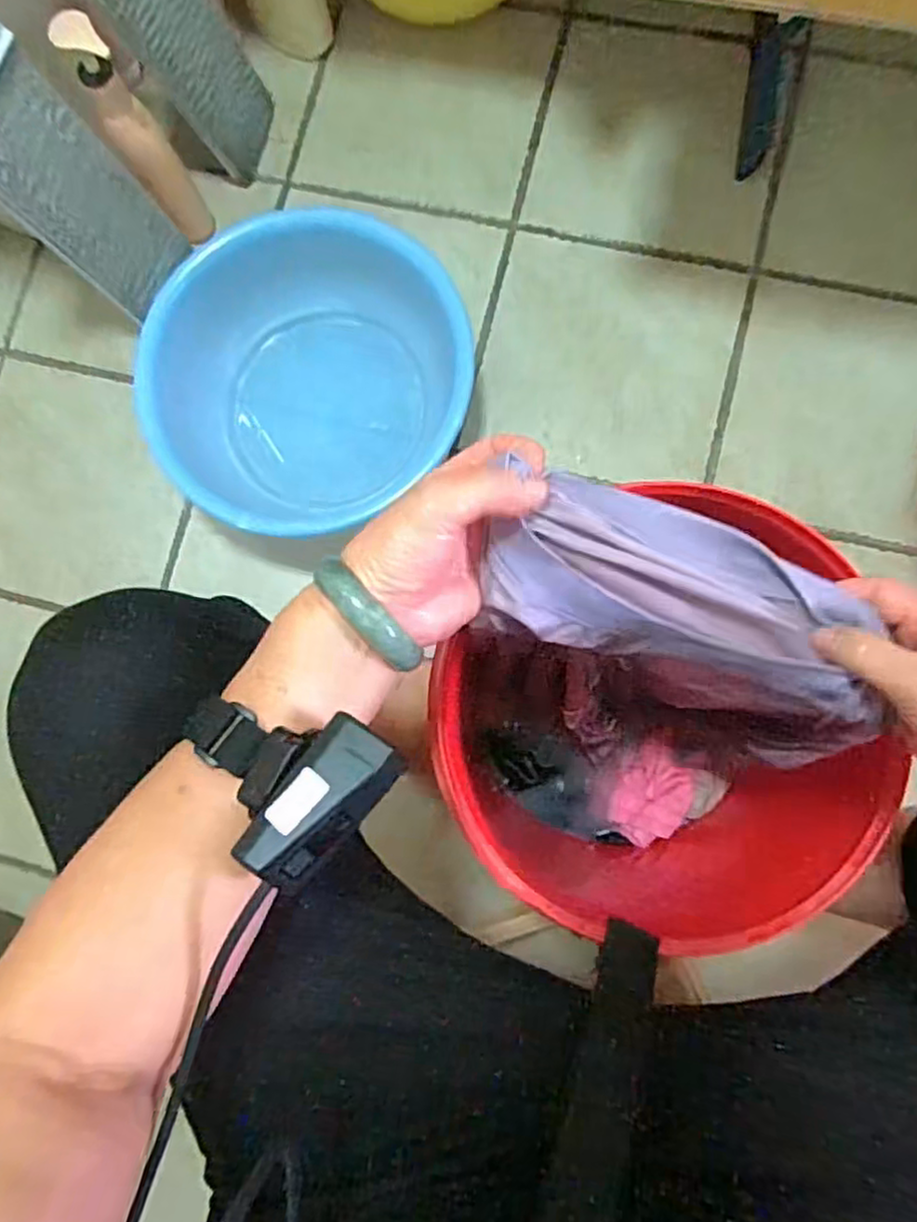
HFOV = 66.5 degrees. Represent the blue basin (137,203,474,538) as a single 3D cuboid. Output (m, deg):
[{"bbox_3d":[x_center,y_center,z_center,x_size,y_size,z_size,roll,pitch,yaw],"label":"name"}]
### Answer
[{"bbox_3d":[-0.175,-0.268,0.810,0.363,0.140,0.302,-35,81,-1],"label":"blue basin"}]

